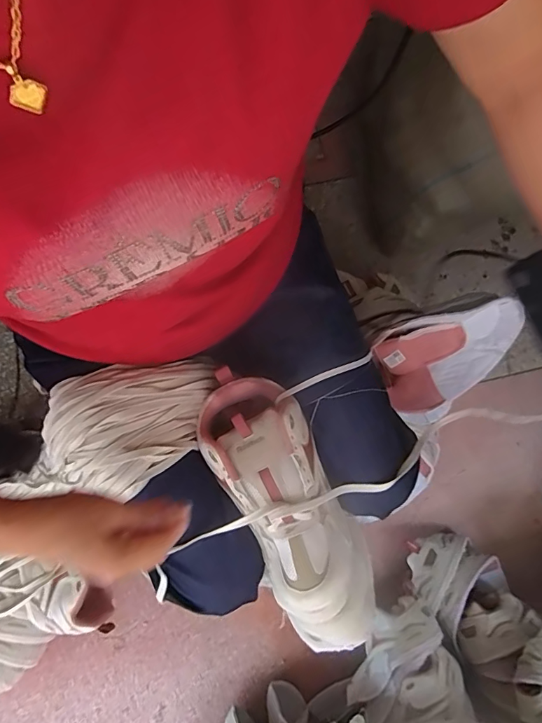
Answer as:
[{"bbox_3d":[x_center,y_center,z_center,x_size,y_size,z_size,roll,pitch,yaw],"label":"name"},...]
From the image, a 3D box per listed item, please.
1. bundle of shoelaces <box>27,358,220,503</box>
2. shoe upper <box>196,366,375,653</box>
[{"bbox_3d":[-0.142,0.069,0.438,0.181,0.048,0.133,-10,77,-4],"label":"bundle of shoelaces"},{"bbox_3d":[0.023,0.154,0.448,0.104,0.076,0.298,-26,92,-7],"label":"shoe upper"}]

